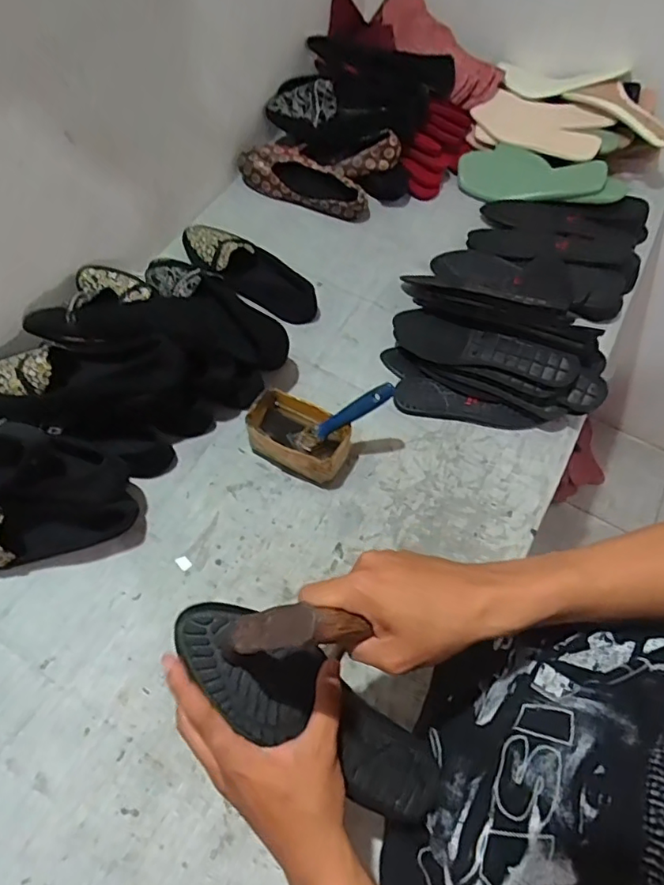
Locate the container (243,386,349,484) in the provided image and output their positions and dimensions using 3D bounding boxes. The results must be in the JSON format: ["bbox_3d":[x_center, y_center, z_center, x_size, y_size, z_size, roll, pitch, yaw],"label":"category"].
[{"bbox_3d":[-0.043,-0.005,0.684,0.130,0.066,0.079,26,63,11],"label":"container"}]

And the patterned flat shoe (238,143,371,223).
[{"bbox_3d":[-0.049,-0.438,0.922,0.237,0.052,0.075,23,63,10],"label":"patterned flat shoe"}]

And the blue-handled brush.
[{"bbox_3d":[0.011,-0.028,0.651,0.153,0.013,0.026,-29,57,31],"label":"blue-handled brush"}]

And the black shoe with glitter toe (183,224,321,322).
[{"bbox_3d":[-0.130,-0.259,0.826,0.251,0.050,0.089,38,66,17],"label":"black shoe with glitter toe"}]

